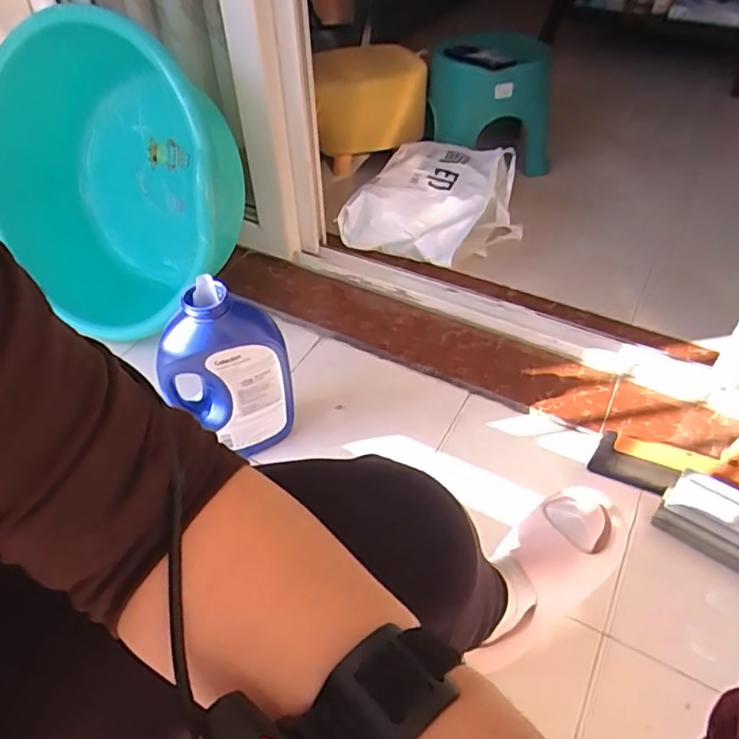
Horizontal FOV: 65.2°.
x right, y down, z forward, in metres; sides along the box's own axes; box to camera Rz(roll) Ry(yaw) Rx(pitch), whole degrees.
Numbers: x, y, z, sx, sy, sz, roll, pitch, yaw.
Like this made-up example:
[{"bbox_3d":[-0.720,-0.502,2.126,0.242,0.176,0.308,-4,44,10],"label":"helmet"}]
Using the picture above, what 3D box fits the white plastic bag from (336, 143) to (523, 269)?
[{"bbox_3d":[0.142,-0.334,1.225,0.312,0.180,0.265,22,50,21],"label":"white plastic bag"}]

